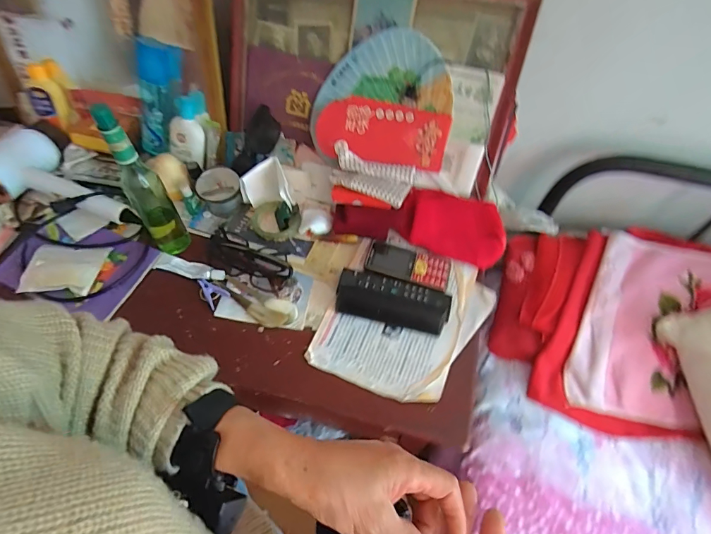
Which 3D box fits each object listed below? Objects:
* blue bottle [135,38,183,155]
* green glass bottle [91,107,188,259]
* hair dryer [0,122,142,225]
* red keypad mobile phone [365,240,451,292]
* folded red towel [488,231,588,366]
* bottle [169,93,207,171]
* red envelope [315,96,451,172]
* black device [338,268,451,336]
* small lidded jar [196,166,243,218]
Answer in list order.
[{"bbox_3d":[-0.308,-0.256,0.621,0.058,0.176,0.052,-11,53,-38],"label":"blue bottle"},{"bbox_3d":[-0.282,-0.113,0.524,0.047,0.225,0.059,-33,64,-21],"label":"green glass bottle"},{"bbox_3d":[-0.474,-0.128,0.608,0.214,0.087,0.142,40,64,21],"label":"hair dryer"},{"bbox_3d":[0.077,-0.002,0.585,0.119,0.016,0.064,16,58,8],"label":"red keypad mobile phone"},{"bbox_3d":[0.330,0.045,0.764,0.119,0.054,0.262,23,78,14],"label":"folded red towel"},{"bbox_3d":[-0.260,-0.219,0.637,0.047,0.113,0.033,21,24,13],"label":"bottle"},{"bbox_3d":[0.039,-0.197,0.595,0.190,0.011,0.086,12,97,8],"label":"red envelope"},{"bbox_3d":[0.052,0.048,0.555,0.153,0.030,0.061,11,58,5],"label":"black device"},{"bbox_3d":[-0.207,-0.113,0.619,0.062,0.060,0.054,-18,60,-13],"label":"small lidded jar"}]

